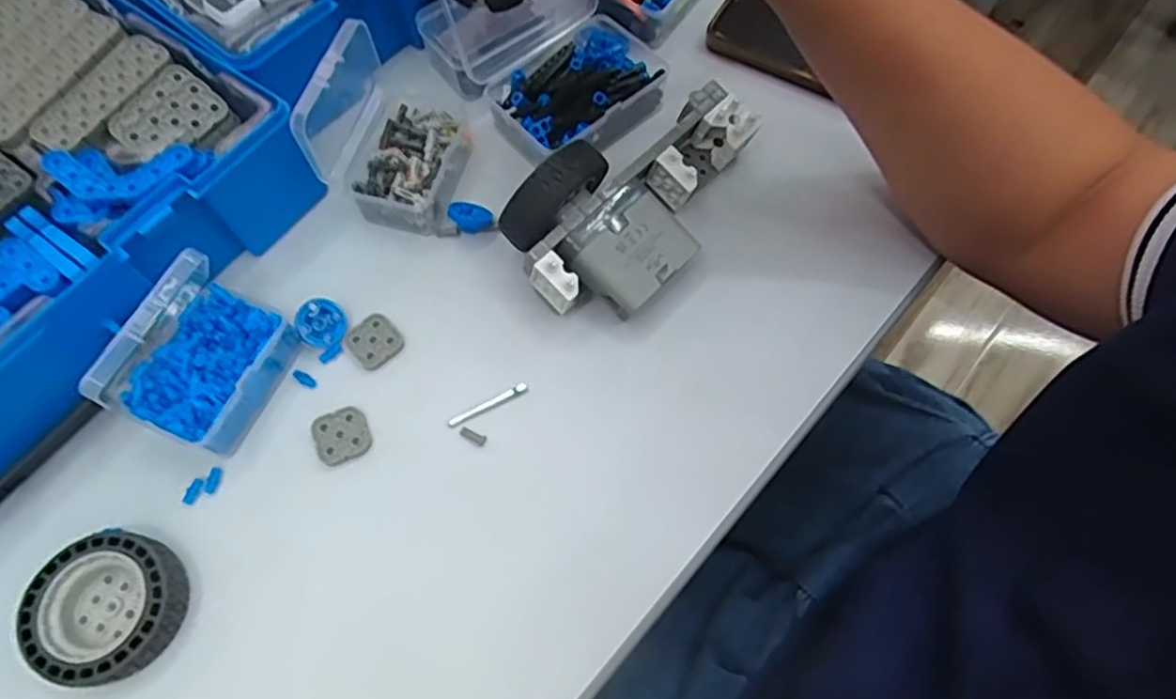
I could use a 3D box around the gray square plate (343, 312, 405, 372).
[{"bbox_3d":[-0.111,-0.005,0.349,0.026,0.004,0.026,41,74,16],"label":"gray square plate"}]

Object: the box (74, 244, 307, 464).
[{"bbox_3d":[-0.185,0.001,0.313,0.056,0.069,0.074,18,69,9],"label":"box"}]

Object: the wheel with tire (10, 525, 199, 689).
[{"bbox_3d":[-0.207,0.111,0.293,0.061,0.019,0.058,0,67,1],"label":"wheel with tire"}]

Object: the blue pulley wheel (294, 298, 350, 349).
[{"bbox_3d":[-0.138,-0.013,0.350,0.025,0.004,0.025,3,83,-28],"label":"blue pulley wheel"}]

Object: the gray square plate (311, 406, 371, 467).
[{"bbox_3d":[-0.121,0.042,0.331,0.025,0.004,0.026,-26,69,-9],"label":"gray square plate"}]

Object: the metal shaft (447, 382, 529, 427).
[{"bbox_3d":[-0.050,0.027,0.337,0.043,0.004,0.005,-25,69,-9],"label":"metal shaft"}]

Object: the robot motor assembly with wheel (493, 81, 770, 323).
[{"bbox_3d":[0.029,-0.083,0.353,0.074,0.061,0.144,34,72,14],"label":"robot motor assembly with wheel"}]

